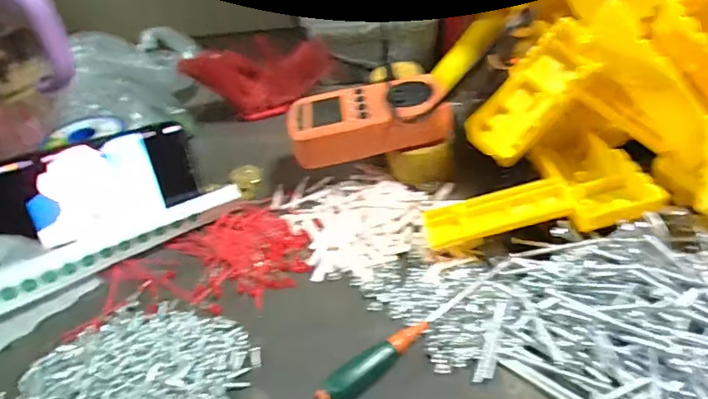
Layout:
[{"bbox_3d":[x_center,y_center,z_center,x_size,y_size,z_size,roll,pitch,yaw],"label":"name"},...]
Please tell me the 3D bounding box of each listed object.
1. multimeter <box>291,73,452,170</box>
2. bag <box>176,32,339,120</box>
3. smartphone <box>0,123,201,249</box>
[{"bbox_3d":[0.011,-0.067,0.397,0.129,0.037,0.073,-8,39,-3],"label":"multimeter"},{"bbox_3d":[-0.101,-0.139,0.537,0.164,0.071,0.052,-22,42,-17],"label":"bag"},{"bbox_3d":[-0.212,-0.009,0.388,0.158,0.070,0.016,-15,7,-9],"label":"smartphone"}]

